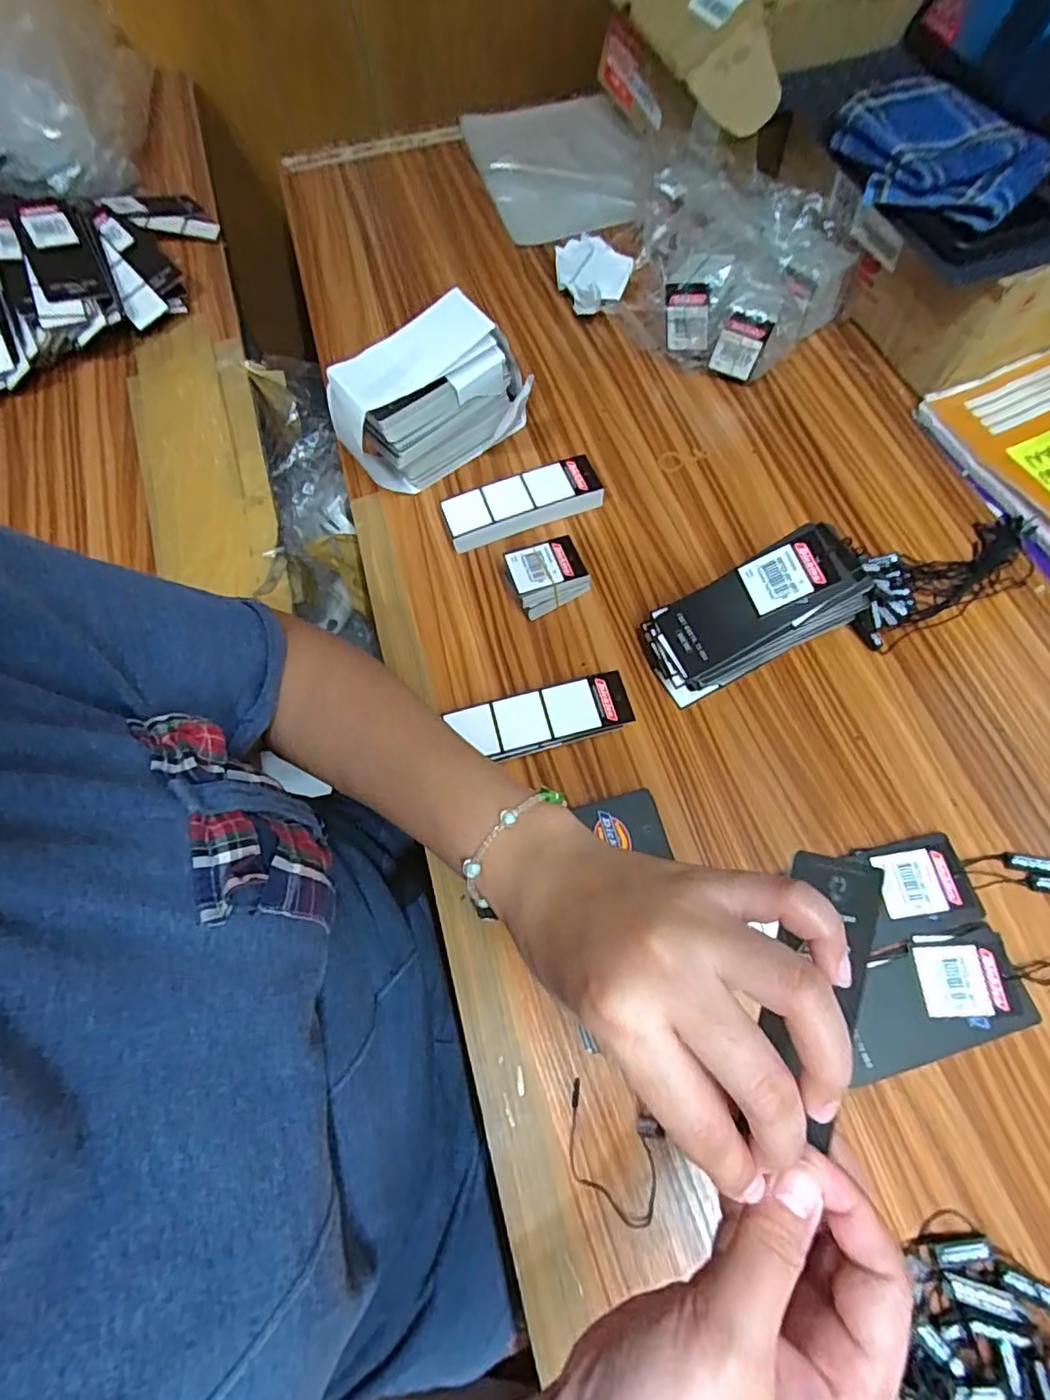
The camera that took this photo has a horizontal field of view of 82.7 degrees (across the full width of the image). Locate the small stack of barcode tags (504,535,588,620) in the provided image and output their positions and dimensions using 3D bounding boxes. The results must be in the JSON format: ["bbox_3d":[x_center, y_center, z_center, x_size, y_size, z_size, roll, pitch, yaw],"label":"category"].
[{"bbox_3d":[0.015,-0.087,0.427,0.052,0.037,0.038,-24,67,-8],"label":"small stack of barcode tags"}]

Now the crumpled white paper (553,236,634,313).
[{"bbox_3d":[0.057,-0.381,0.540,0.045,0.047,0.064,-40,70,-14],"label":"crumpled white paper"}]

